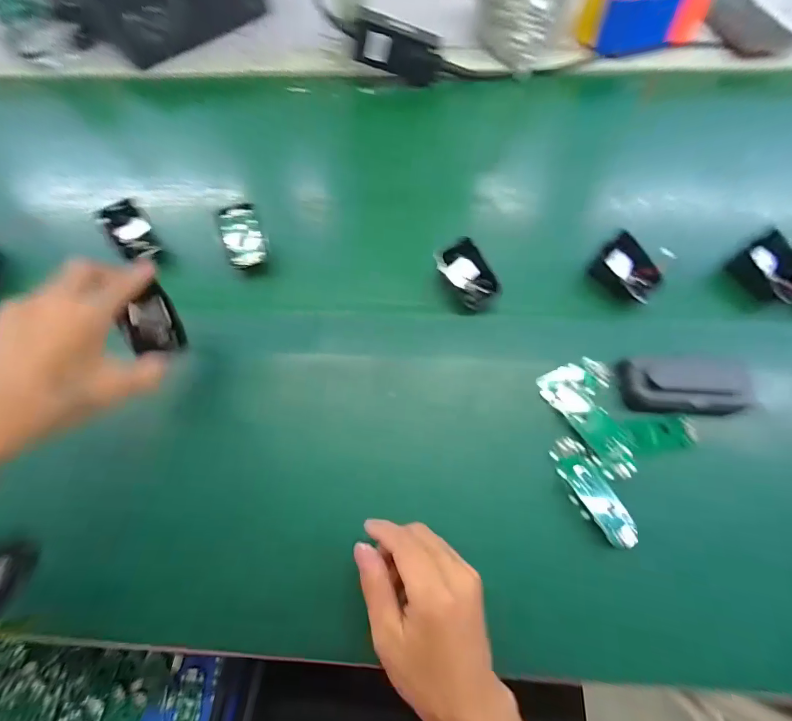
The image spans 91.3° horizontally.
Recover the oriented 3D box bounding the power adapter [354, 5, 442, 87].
[{"bbox_3d":[0.003,-0.414,0.516,0.120,0.058,0.025,9,65,-21],"label":"power adapter"}]

